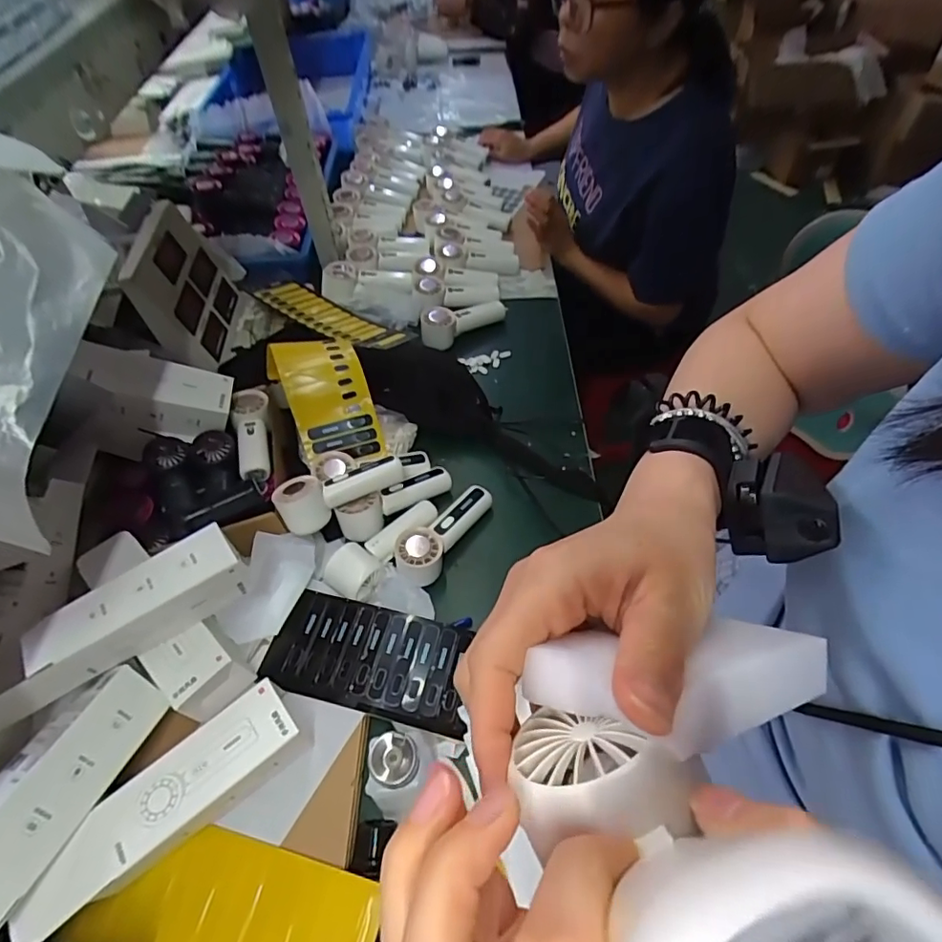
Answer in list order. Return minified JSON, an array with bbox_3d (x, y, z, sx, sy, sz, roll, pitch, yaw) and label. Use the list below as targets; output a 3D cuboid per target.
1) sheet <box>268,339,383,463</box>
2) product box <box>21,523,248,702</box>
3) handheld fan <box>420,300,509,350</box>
[{"bbox_3d":[-0.202,-0.099,0.749,0.121,0.053,0.180,-17,94,-7],"label":"sheet"},{"bbox_3d":[-0.321,0.133,0.529,0.190,0.064,0.060,-30,57,-18],"label":"product box"},{"bbox_3d":[-0.015,-0.268,0.945,0.170,0.051,0.062,-29,58,-32],"label":"handheld fan"}]

